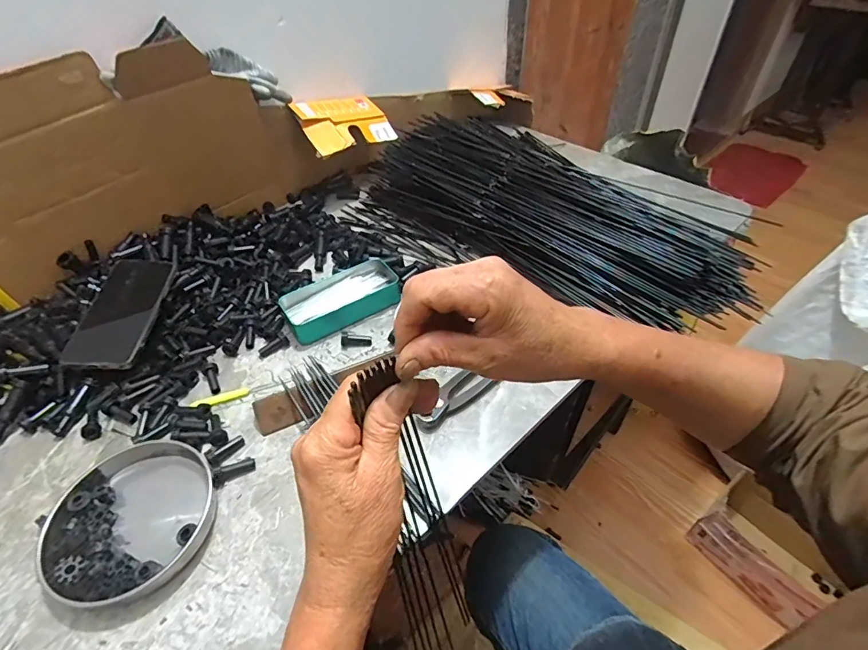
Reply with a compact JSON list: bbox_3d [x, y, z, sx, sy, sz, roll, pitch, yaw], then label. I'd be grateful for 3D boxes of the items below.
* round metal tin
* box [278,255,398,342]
[{"bbox_3d":[-0.273,0.173,0.403,0.141,0.026,0.137,-2,46,2],"label":"round metal tin"},{"bbox_3d":[-0.123,-0.038,0.595,0.150,0.033,0.076,-26,50,-21],"label":"box"}]

